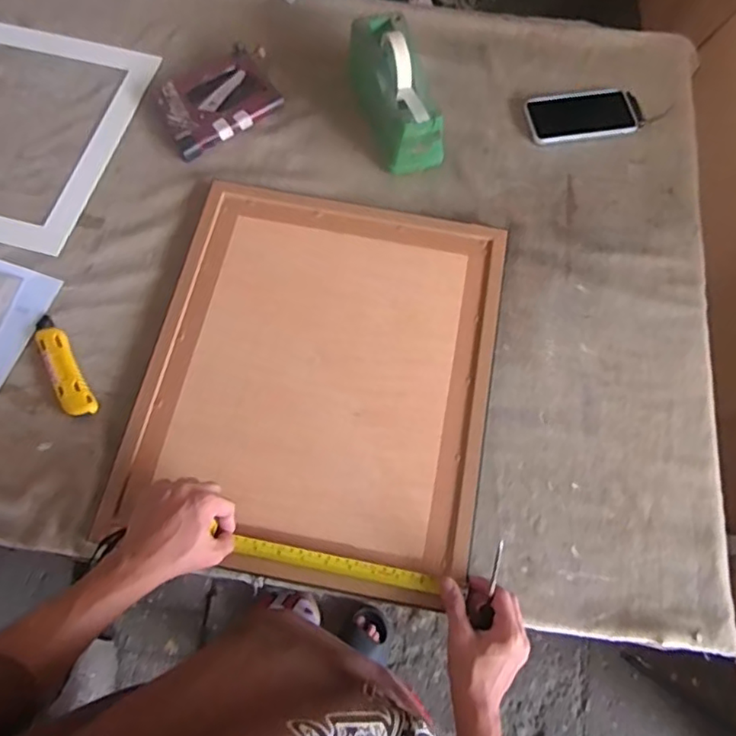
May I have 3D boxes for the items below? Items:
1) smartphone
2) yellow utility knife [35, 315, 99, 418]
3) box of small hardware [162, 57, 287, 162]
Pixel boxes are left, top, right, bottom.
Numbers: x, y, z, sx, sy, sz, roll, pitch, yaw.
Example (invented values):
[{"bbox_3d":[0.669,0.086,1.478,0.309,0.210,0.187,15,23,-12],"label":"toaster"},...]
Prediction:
[{"bbox_3d":[0.319,-0.383,0.883,0.162,0.011,0.085,-11,69,-4],"label":"smartphone"},{"bbox_3d":[-0.374,-0.004,0.714,0.035,0.015,0.148,-30,72,-10],"label":"yellow utility knife"},{"bbox_3d":[-0.225,-0.393,0.865,0.166,0.023,0.135,-34,72,-12],"label":"box of small hardware"}]

